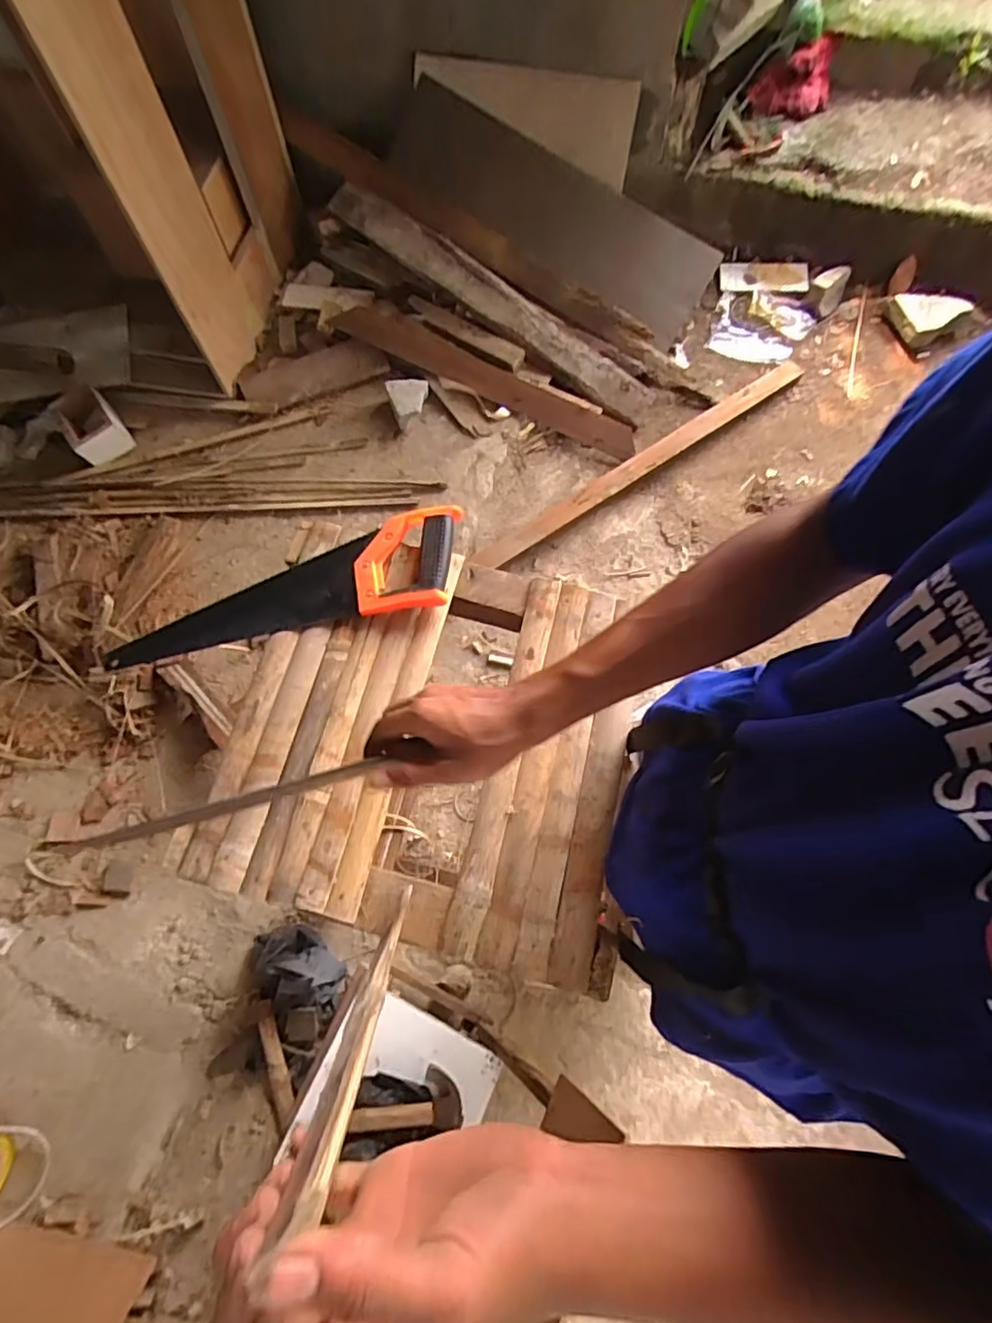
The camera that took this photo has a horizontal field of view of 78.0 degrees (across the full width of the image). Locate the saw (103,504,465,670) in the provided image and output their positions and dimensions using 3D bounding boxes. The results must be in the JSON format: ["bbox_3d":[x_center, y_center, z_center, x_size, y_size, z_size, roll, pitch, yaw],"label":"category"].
[{"bbox_3d":[-0.242,-0.089,0.705,0.415,0.041,0.123,-10,68,-2],"label":"saw"}]

